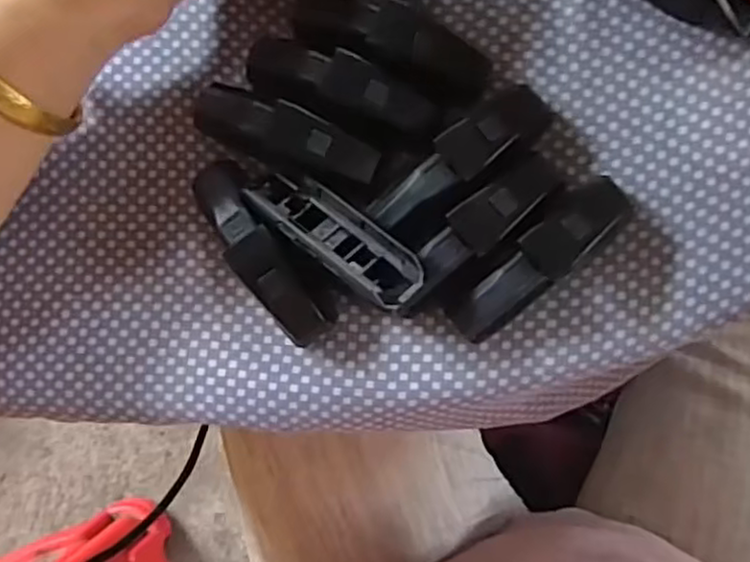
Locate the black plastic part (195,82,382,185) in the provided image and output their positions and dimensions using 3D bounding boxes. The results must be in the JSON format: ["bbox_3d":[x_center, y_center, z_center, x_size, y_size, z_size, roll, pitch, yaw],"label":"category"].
[{"bbox_3d":[-0.033,-0.050,0.252,0.069,0.025,0.021,22,90,7],"label":"black plastic part"}]

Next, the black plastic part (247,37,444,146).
[{"bbox_3d":[-0.010,-0.066,0.251,0.066,0.024,0.019,18,89,7],"label":"black plastic part"}]

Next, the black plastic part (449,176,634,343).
[{"bbox_3d":[0.056,-0.007,0.243,0.070,0.022,0.019,-44,83,2],"label":"black plastic part"}]

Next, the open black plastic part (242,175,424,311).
[{"bbox_3d":[-0.014,-0.016,0.237,0.066,0.012,0.020,37,91,20],"label":"open black plastic part"}]

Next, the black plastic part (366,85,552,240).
[{"bbox_3d":[0.031,-0.042,0.247,0.070,0.025,0.018,-39,83,3],"label":"black plastic part"}]

